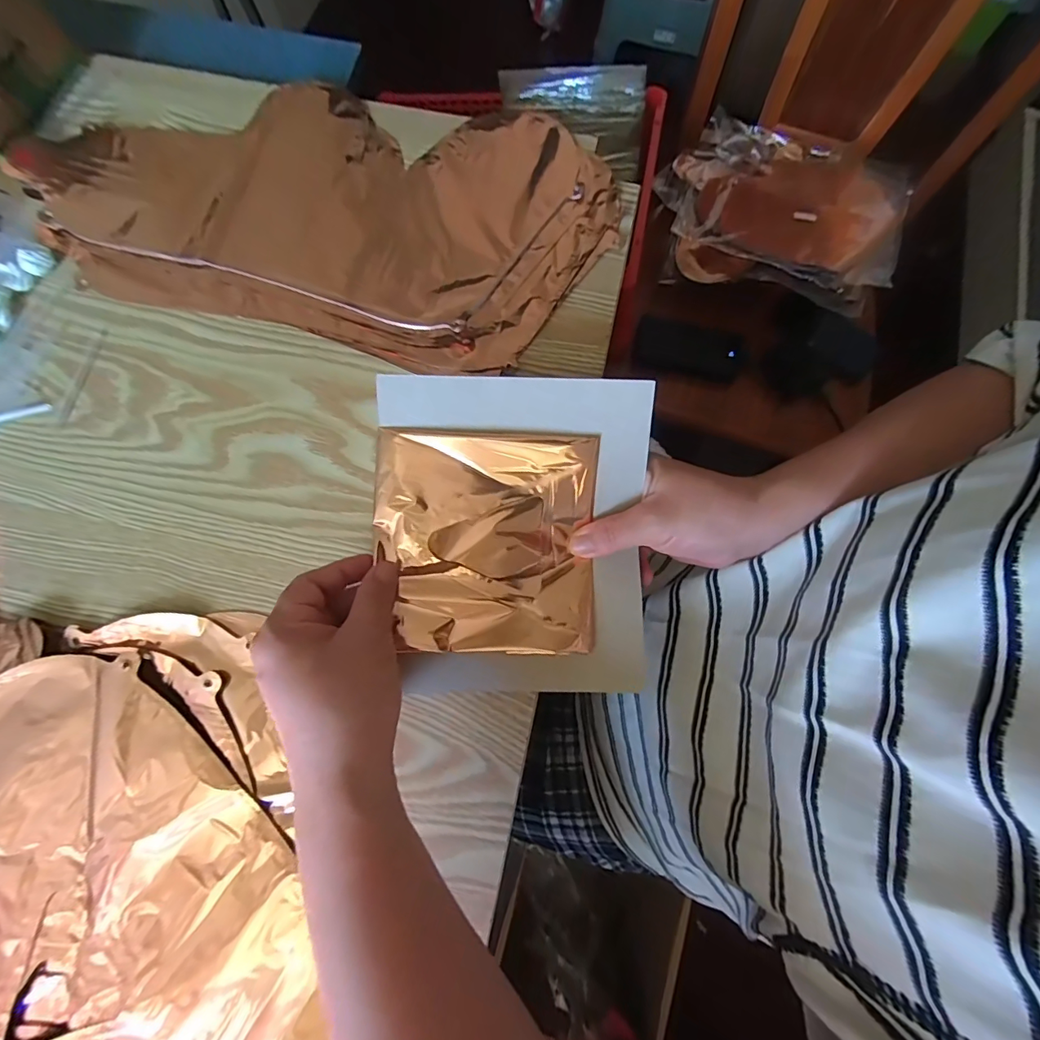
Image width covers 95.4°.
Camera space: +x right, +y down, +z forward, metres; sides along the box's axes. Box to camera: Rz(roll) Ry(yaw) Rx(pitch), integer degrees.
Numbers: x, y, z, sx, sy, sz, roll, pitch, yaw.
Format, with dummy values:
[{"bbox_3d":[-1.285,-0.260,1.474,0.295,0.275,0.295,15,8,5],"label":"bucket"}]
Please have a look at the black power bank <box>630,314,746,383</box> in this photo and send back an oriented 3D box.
[{"bbox_3d":[0.246,-0.255,0.694,0.156,0.024,0.083,11,77,2],"label":"black power bank"}]

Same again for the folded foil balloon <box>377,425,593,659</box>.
[{"bbox_3d":[-0.021,0.012,0.290,0.131,0.016,0.131,1,90,-3],"label":"folded foil balloon"}]

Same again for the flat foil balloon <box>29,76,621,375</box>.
[{"bbox_3d":[-0.149,-0.256,0.381,0.430,0.012,0.234,15,77,5],"label":"flat foil balloon"}]

